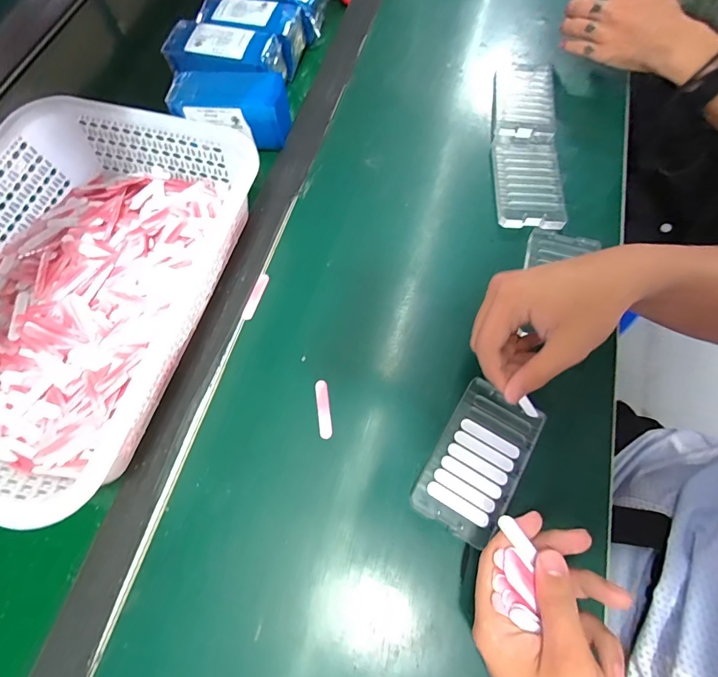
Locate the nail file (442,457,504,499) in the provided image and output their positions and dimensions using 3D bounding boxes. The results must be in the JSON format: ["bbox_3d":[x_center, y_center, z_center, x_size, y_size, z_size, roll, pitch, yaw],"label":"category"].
[{"bbox_3d":[0.091,0.111,0.323,0.051,0.004,0.011,29,71,14],"label":"nail file"}]

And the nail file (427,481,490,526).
[{"bbox_3d":[0.078,0.130,0.316,0.051,0.004,0.012,29,71,13],"label":"nail file"}]

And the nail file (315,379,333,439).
[{"bbox_3d":[-0.031,0.062,0.355,0.011,0.004,0.051,-9,67,-2],"label":"nail file"}]

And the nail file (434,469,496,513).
[{"bbox_3d":[0.084,0.120,0.319,0.051,0.004,0.011,29,71,14],"label":"nail file"}]

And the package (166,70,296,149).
[{"bbox_3d":[-0.144,-0.264,0.465,0.130,0.054,0.073,-3,67,1],"label":"package"}]

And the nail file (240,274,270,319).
[{"bbox_3d":[-0.103,-0.043,0.400,0.013,0.004,0.051,15,68,9],"label":"nail file"}]

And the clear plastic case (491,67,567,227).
[{"bbox_3d":[0.195,-0.237,0.471,0.070,0.015,0.253,6,67,5],"label":"clear plastic case"}]

